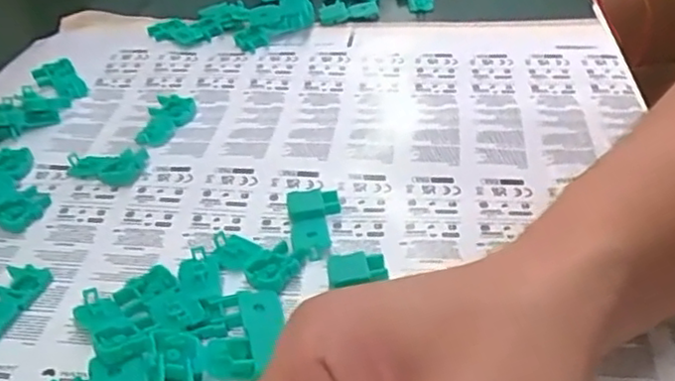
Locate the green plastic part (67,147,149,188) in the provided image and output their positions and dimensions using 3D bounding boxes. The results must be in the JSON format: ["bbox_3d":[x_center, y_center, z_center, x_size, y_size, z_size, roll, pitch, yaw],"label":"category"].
[{"bbox_3d":[-0.126,-0.013,0.365,0.044,0.009,0.029,-5,39,-2],"label":"green plastic part"}]

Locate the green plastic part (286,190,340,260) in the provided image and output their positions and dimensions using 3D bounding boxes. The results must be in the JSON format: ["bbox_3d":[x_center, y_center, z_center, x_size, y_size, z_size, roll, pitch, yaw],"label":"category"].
[{"bbox_3d":[-0.010,0.015,0.324,0.025,0.006,0.043,-8,39,-4],"label":"green plastic part"}]

